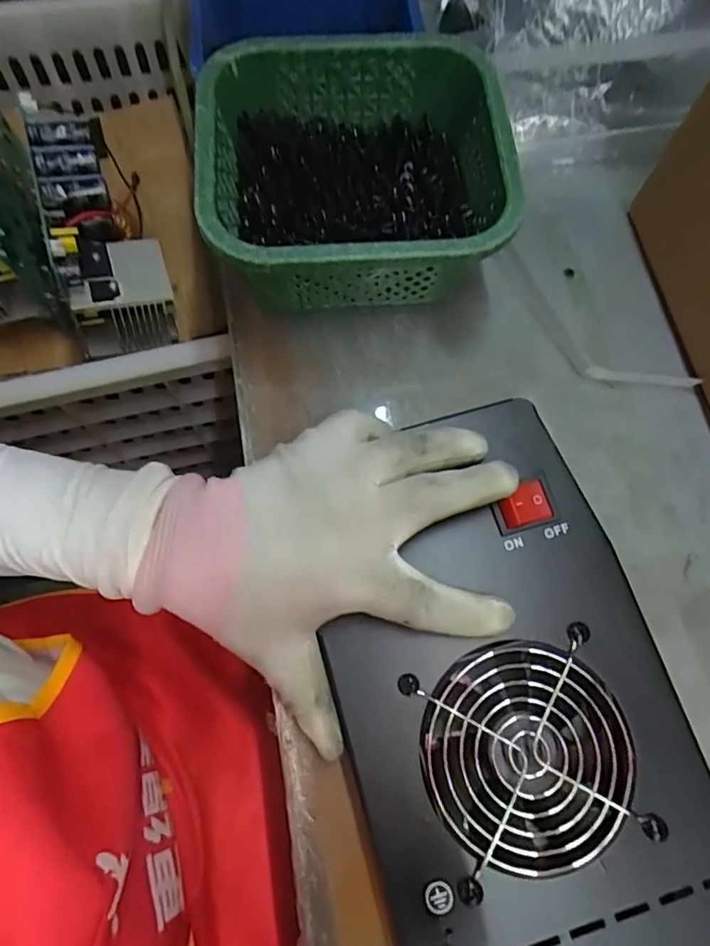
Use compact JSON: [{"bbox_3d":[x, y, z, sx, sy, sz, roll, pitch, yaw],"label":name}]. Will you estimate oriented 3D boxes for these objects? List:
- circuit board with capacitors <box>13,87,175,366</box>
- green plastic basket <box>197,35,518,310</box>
[{"bbox_3d":[-0.195,-0.193,0.426,0.072,0.103,0.178,-16,71,-6],"label":"circuit board with capacitors"},{"bbox_3d":[-0.001,-0.171,0.327,0.162,0.073,0.159,-3,70,-2],"label":"green plastic basket"}]

